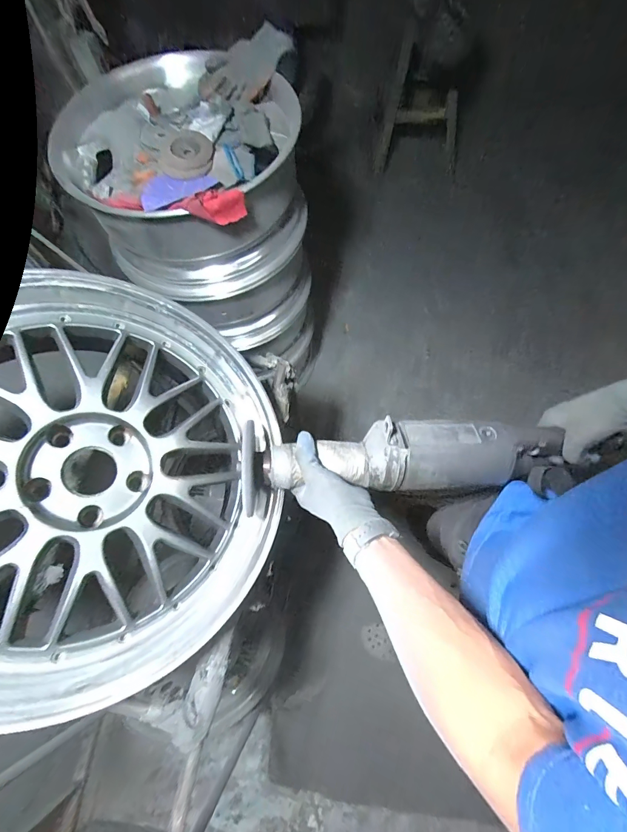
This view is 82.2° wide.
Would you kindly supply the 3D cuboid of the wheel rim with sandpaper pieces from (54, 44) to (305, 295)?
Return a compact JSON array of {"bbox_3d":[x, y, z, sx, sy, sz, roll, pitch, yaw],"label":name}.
[{"bbox_3d":[-0.297,-0.546,0.831,0.481,0.273,0.448,-1,69,2],"label":"wheel rim with sandpaper pieces"}]

